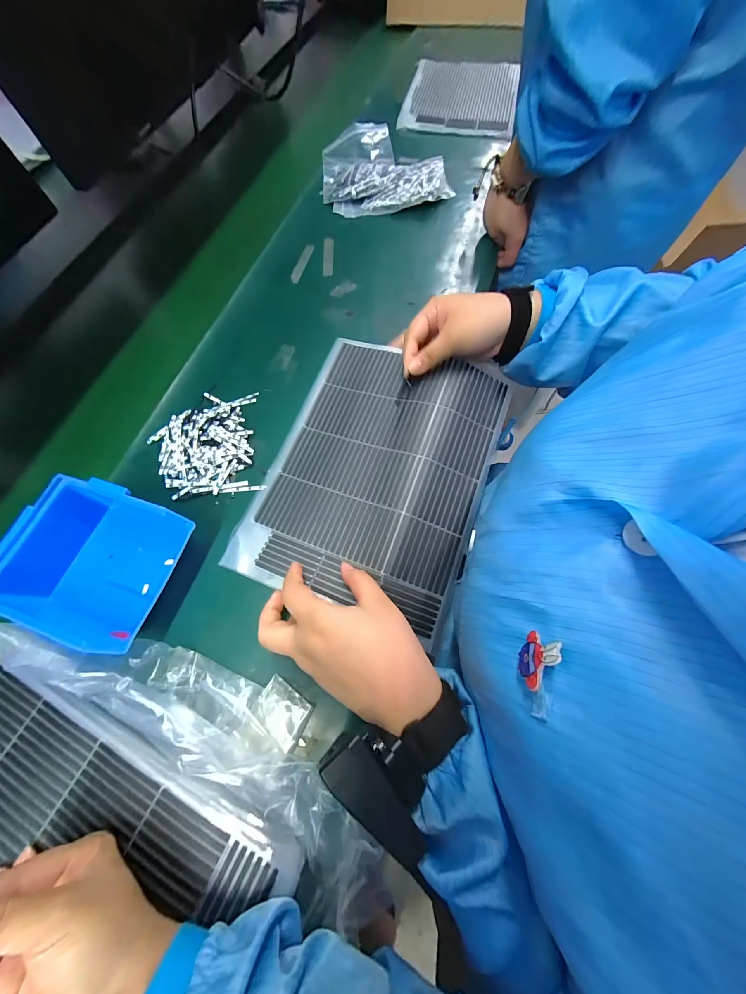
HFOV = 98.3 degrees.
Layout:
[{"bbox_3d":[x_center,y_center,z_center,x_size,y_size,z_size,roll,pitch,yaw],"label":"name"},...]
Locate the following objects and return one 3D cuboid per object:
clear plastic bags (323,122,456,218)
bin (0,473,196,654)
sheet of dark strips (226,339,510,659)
[{"bbox_3d":[0.018,-0.602,0.594,0.222,0.047,0.231,-4,69,1],"label":"clear plastic bags"},{"bbox_3d":[-0.256,0.062,0.305,0.135,0.068,0.132,16,70,8],"label":"bin"},{"bbox_3d":[0.002,-0.034,0.351,0.230,0.023,0.294,17,75,12],"label":"sheet of dark strips"}]

